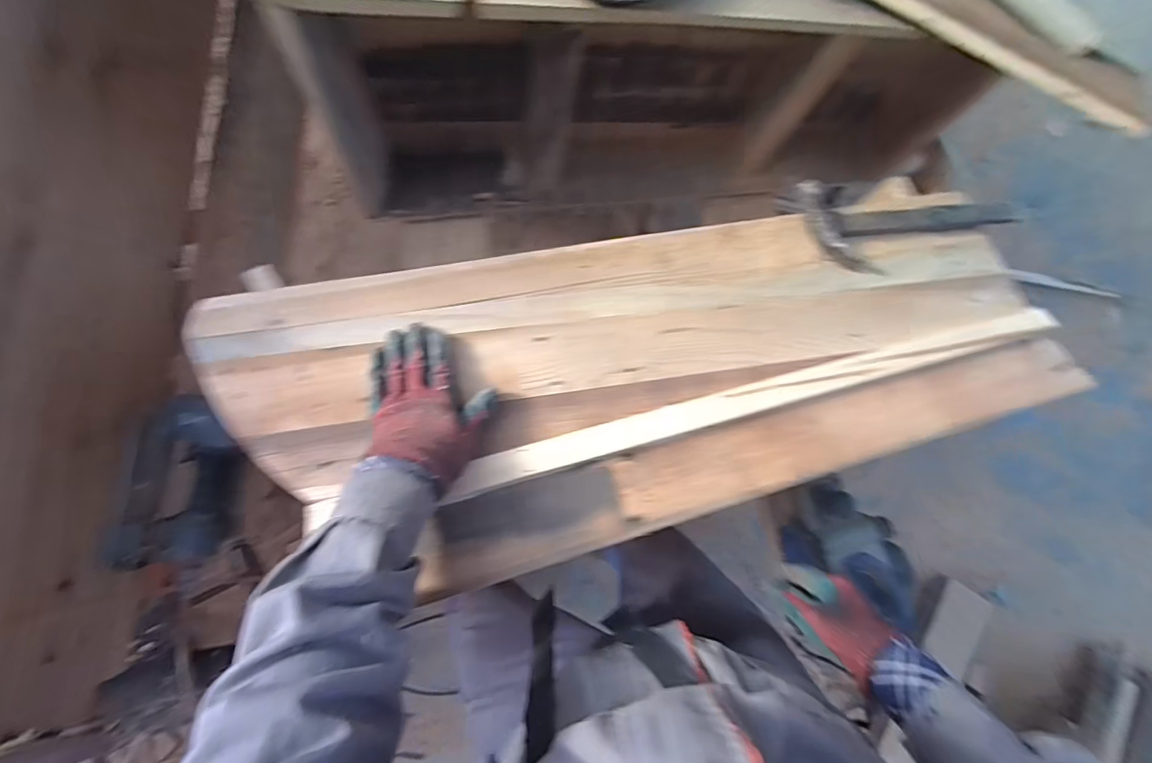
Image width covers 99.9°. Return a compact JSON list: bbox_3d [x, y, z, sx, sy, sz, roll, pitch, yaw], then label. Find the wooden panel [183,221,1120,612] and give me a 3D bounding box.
[{"bbox_3d":[0.118,-0.022,0.569,0.954,0.035,0.344,-11,74,-10],"label":"wooden panel"}]

